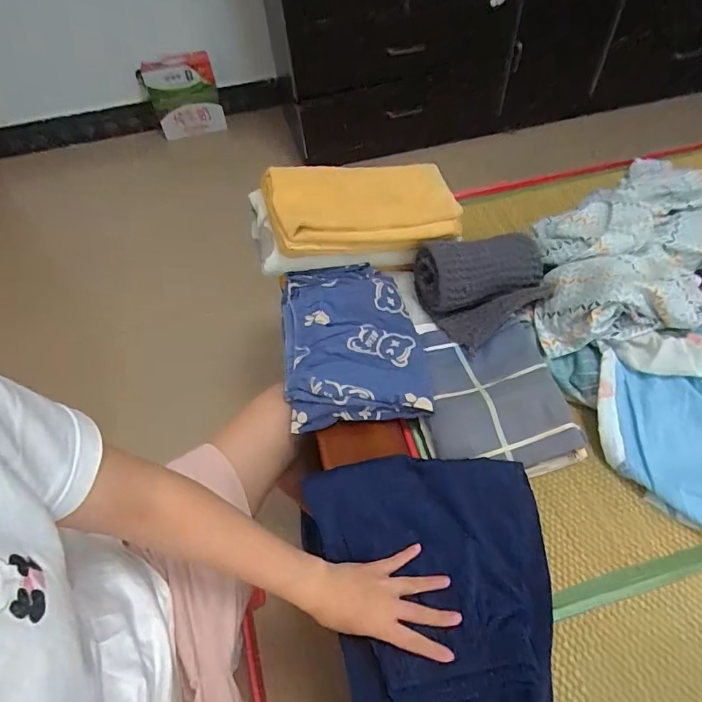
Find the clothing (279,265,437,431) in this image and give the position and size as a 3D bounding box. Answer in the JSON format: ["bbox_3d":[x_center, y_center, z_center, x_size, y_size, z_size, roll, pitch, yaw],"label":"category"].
[{"bbox_3d":[0.001,-0.022,0.715,0.210,0.050,0.275,-6,54,0],"label":"clothing"}]

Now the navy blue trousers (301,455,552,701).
[{"bbox_3d":[0.081,0.312,0.488,0.275,0.047,0.407,0,54,5],"label":"navy blue trousers"}]

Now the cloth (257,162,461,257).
[{"bbox_3d":[0.027,-0.236,0.756,0.325,0.056,0.148,-8,80,-18],"label":"cloth"}]

